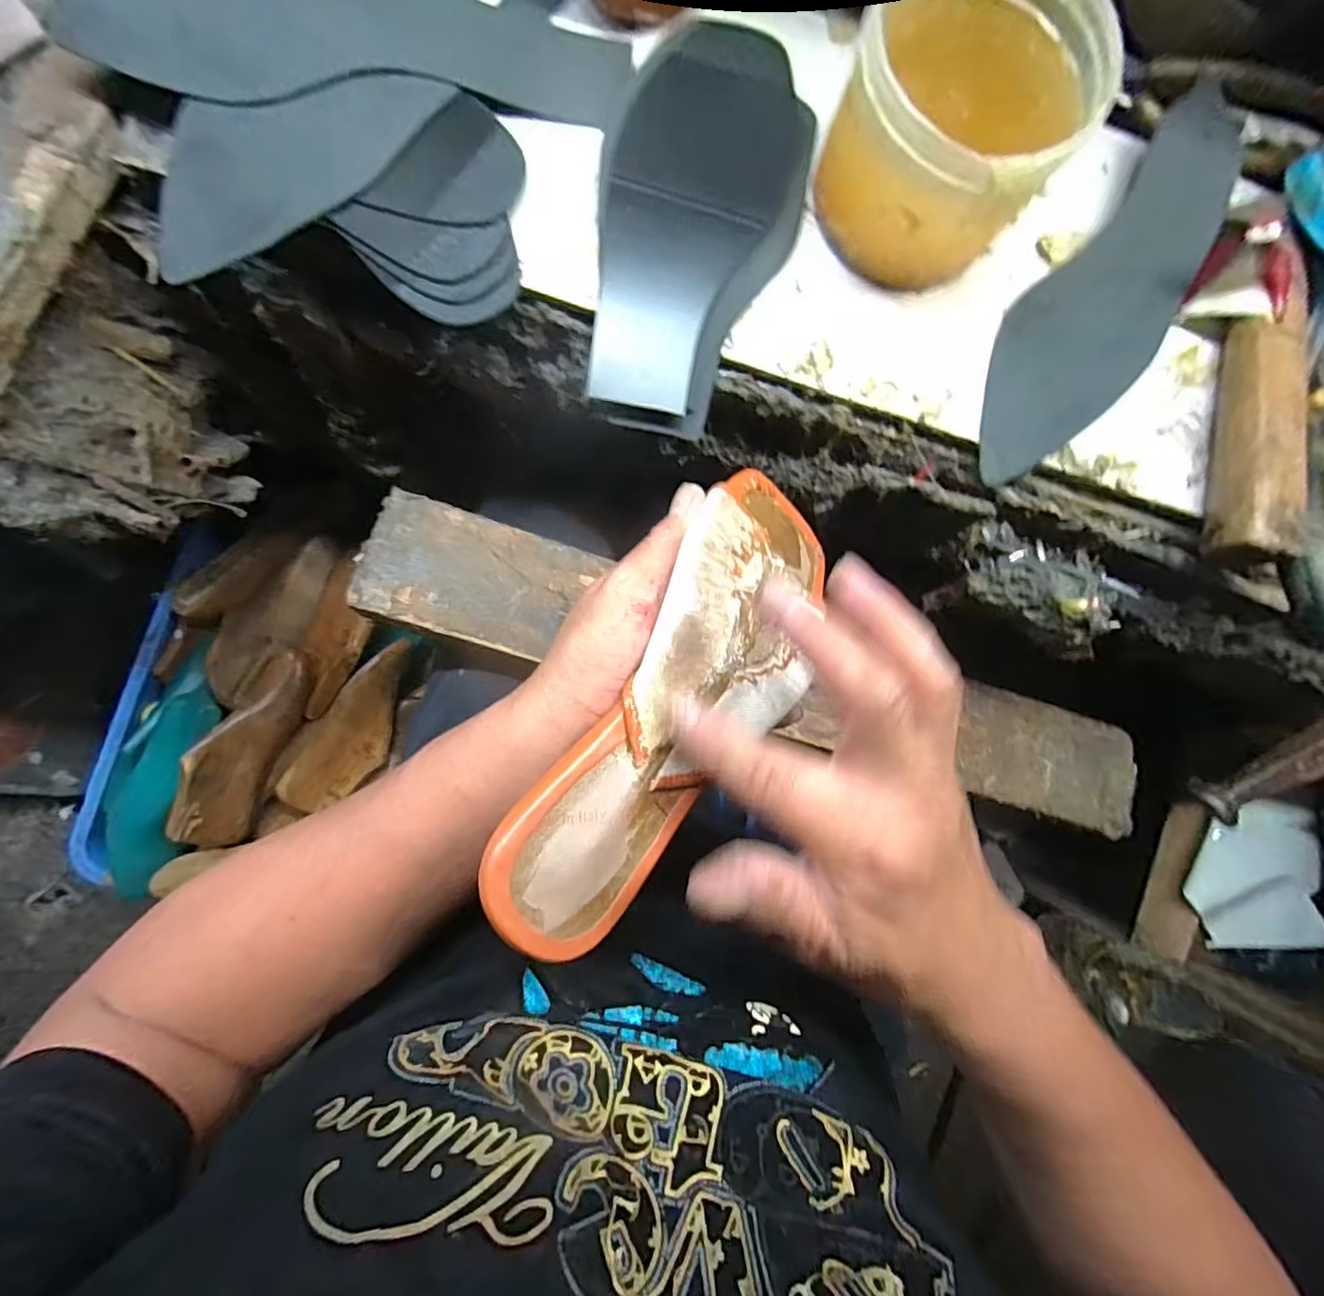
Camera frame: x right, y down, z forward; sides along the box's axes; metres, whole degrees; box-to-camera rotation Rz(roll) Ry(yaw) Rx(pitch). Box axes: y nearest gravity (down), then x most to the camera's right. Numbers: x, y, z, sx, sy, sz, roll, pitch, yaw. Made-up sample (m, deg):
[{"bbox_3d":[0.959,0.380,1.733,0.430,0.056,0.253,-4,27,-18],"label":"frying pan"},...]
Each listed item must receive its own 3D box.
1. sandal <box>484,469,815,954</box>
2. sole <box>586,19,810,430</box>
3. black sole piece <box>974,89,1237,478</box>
[{"bbox_3d":[0.017,0.017,0.248,0.077,0.036,0.234,34,67,-3],"label":"sandal"},{"bbox_3d":[0.020,-0.214,0.287,0.098,0.012,0.207,9,88,-4],"label":"sole"},{"bbox_3d":[0.240,-0.186,0.302,0.072,0.020,0.227,39,87,-3],"label":"black sole piece"}]

